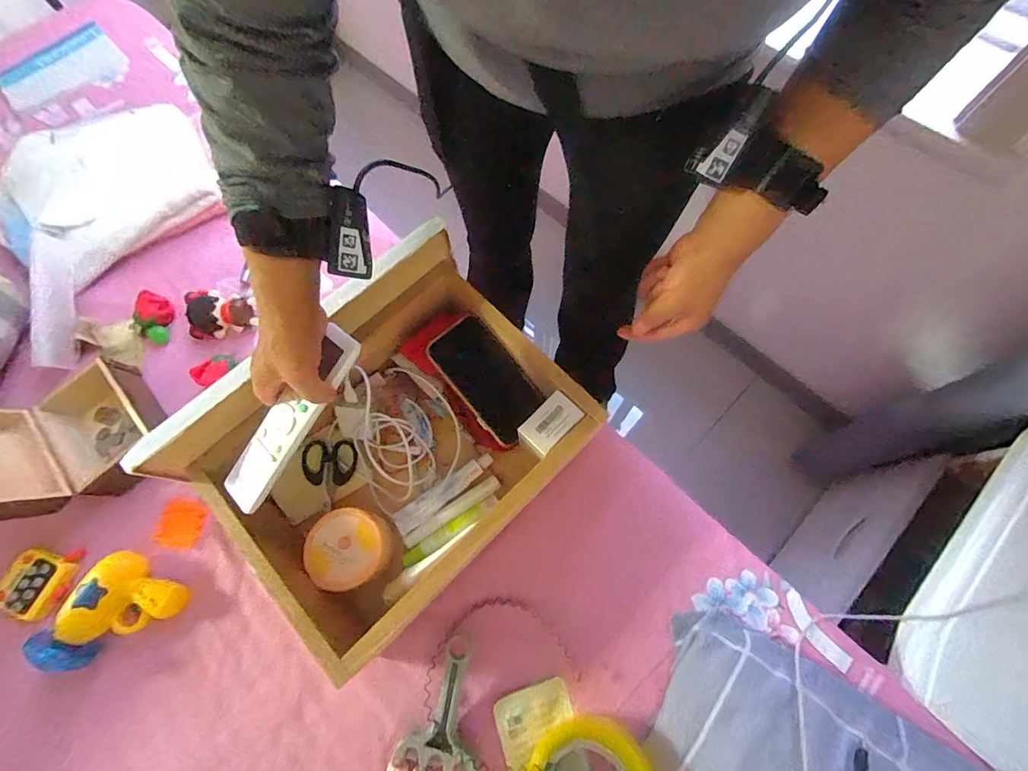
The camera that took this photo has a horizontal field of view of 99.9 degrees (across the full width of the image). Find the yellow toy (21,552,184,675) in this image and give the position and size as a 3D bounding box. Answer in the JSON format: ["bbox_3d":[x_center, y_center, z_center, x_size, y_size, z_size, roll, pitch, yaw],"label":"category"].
[{"bbox_3d":[-0.448,0.241,0.479,0.129,0.052,0.092,-31,72,-9],"label":"yellow toy"}]

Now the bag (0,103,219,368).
[{"bbox_3d":[-0.640,-0.265,0.645,0.308,0.050,0.397,26,73,11],"label":"bag"}]

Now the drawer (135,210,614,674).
[{"bbox_3d":[-0.113,0.052,0.474,0.327,0.159,0.277,-43,74,-13],"label":"drawer"}]

